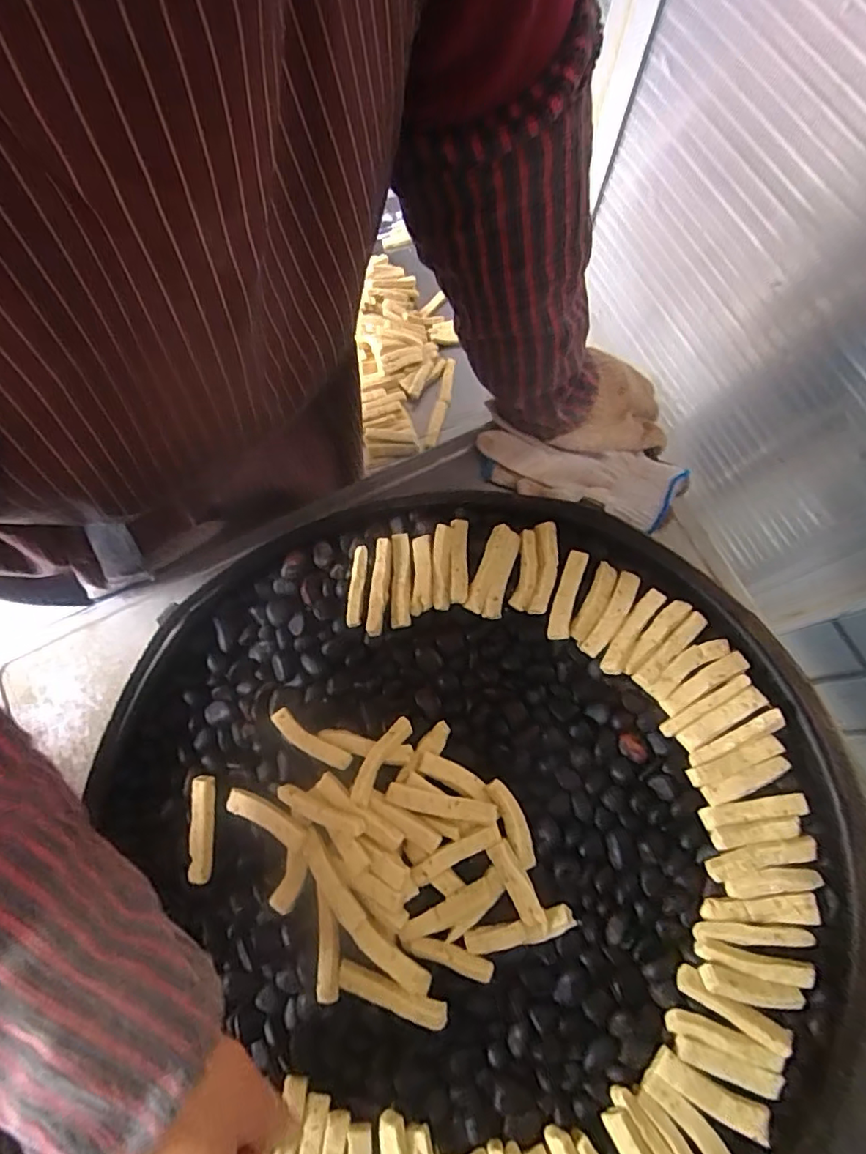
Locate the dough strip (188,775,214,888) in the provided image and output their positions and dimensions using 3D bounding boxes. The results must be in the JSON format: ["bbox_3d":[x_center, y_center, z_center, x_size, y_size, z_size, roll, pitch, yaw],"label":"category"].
[{"bbox_3d":[-0.171,0.186,0.413,0.016,0.011,0.073,-4,75,-1],"label":"dough strip"}]

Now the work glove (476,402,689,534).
[{"bbox_3d":[0.126,-0.094,0.506,0.174,0.027,0.071,15,73,9],"label":"work glove"}]

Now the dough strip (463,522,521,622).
[{"bbox_3d":[0.050,-0.005,0.455,0.028,0.008,0.074,21,80,-6],"label":"dough strip"}]

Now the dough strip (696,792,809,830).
[{"bbox_3d":[0.232,0.170,0.406,0.072,0.012,0.015,-8,75,-1],"label":"dough strip"}]

